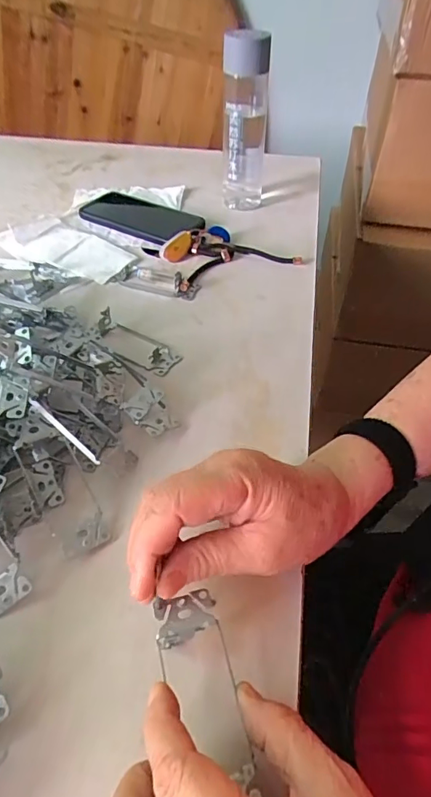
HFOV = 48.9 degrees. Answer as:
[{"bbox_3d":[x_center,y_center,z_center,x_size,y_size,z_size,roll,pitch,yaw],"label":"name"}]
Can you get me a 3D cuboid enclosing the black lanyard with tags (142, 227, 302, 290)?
[{"bbox_3d":[0.008,-0.183,0.584,0.159,0.024,0.107,-16,49,-17],"label":"black lanyard with tags"}]

